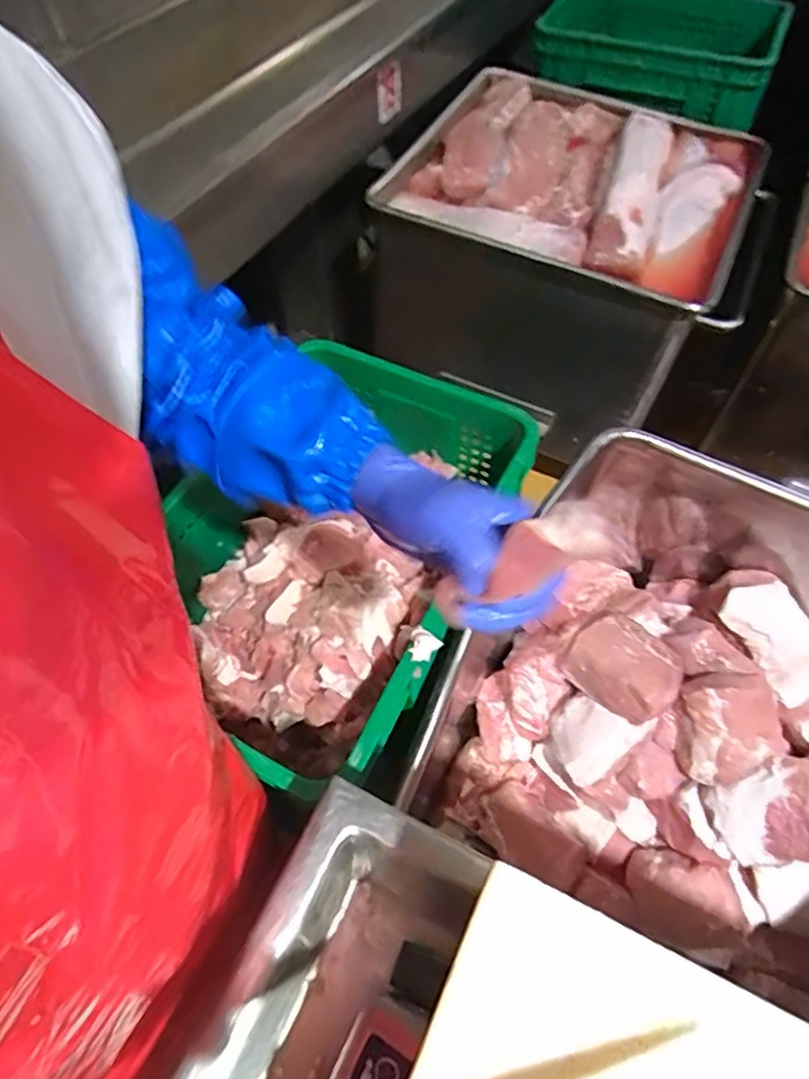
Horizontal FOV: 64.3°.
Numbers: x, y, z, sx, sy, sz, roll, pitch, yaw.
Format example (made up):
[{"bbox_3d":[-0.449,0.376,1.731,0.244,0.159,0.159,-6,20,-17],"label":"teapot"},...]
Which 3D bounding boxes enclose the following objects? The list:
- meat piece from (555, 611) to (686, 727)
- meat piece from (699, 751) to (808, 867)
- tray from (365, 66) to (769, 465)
[{"bbox_3d":[0.318,0.184,0.935,0.148,0.088,0.114,36,64,22],"label":"meat piece"},{"bbox_3d":[0.530,0.363,0.864,0.219,0.077,0.127,-15,58,-8],"label":"meat piece"},{"bbox_3d":[0.328,-0.628,1.370,0.672,0.331,0.611,20,59,14],"label":"tray"}]

